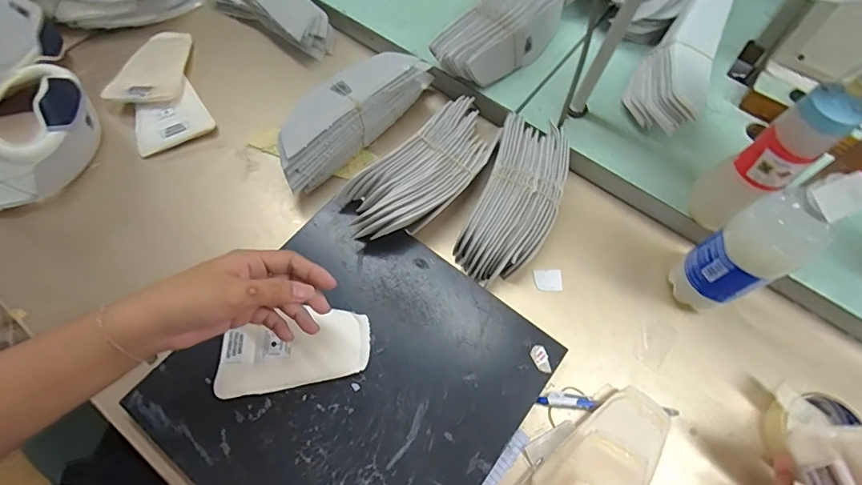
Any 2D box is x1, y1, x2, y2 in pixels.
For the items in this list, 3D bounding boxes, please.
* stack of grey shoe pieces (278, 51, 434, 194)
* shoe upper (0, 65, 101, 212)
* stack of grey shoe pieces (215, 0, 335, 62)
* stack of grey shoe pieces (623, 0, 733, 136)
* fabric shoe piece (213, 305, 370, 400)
[{"bbox_3d":[-0.096,-0.155,0.545,0.062,0.080,0.219,40,70,16],"label":"stack of grey shoe pieces"},{"bbox_3d":[-0.516,-0.113,0.519,0.236,0.076,0.160,-18,67,-10],"label":"shoe upper"},{"bbox_3d":[-0.224,-0.335,0.640,0.194,0.059,0.078,37,69,14],"label":"stack of grey shoe pieces"},{"bbox_3d":[0.310,-0.226,0.567,0.087,0.062,0.196,28,67,11],"label":"stack of grey shoe pieces"},{"bbox_3d":[-0.130,0.104,0.428,0.141,0.020,0.061,-12,67,-6],"label":"fabric shoe piece"}]

